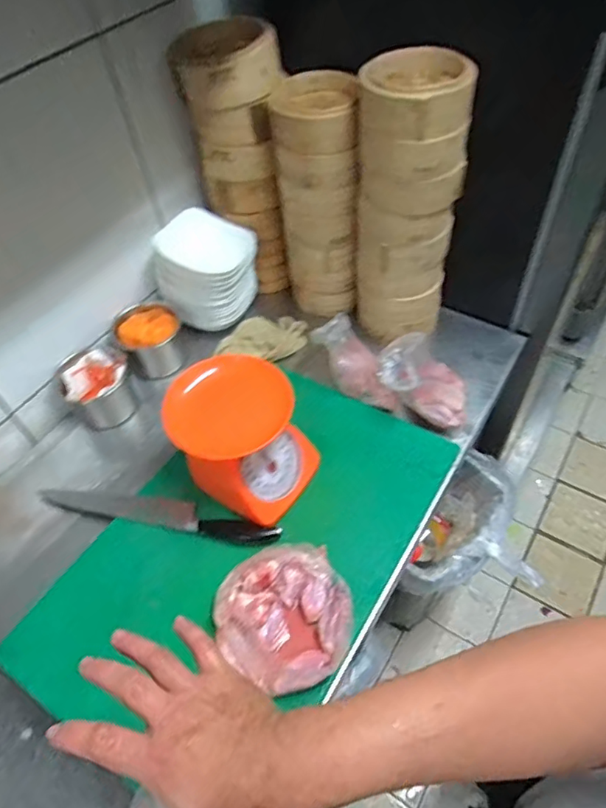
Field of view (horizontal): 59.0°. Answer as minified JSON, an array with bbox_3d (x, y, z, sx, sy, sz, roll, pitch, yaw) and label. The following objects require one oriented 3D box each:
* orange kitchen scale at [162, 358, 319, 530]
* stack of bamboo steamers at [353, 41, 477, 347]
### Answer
[{"bbox_3d":[-0.080,0.051,0.781,0.173,0.191,0.156,32,61,26],"label":"orange kitchen scale"},{"bbox_3d":[0.173,-0.325,0.903,0.159,0.441,0.160,5,53,9],"label":"stack of bamboo steamers"}]

